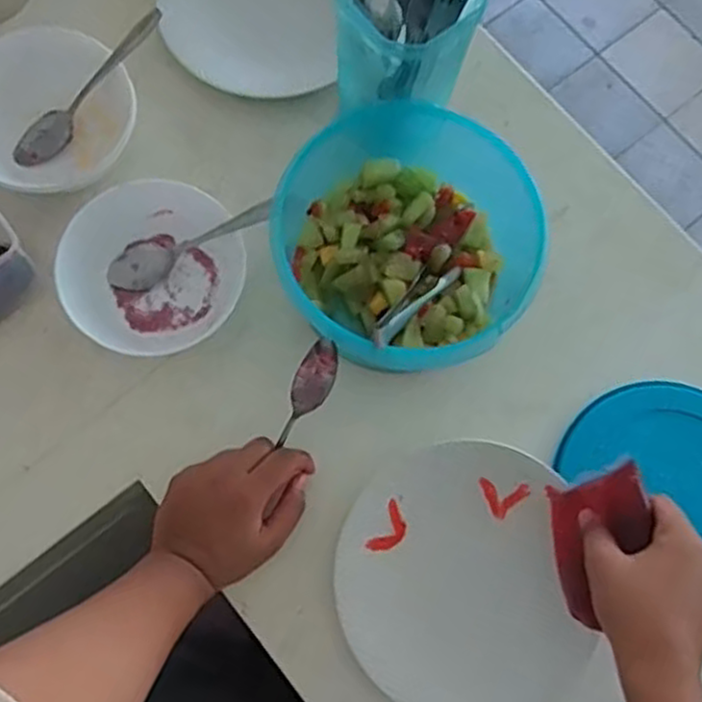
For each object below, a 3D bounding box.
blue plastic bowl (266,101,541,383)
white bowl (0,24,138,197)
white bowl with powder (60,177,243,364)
[{"bbox_3d":[0.053,-0.086,0.589,0.165,0.104,0.191,-43,80,-12],"label":"blue plastic bowl"},{"bbox_3d":[-0.256,-0.197,0.630,0.141,0.062,0.123,-32,78,-10],"label":"white bowl"},{"bbox_3d":[-0.161,-0.070,0.608,0.141,0.040,0.134,1,75,-2],"label":"white bowl with powder"}]

